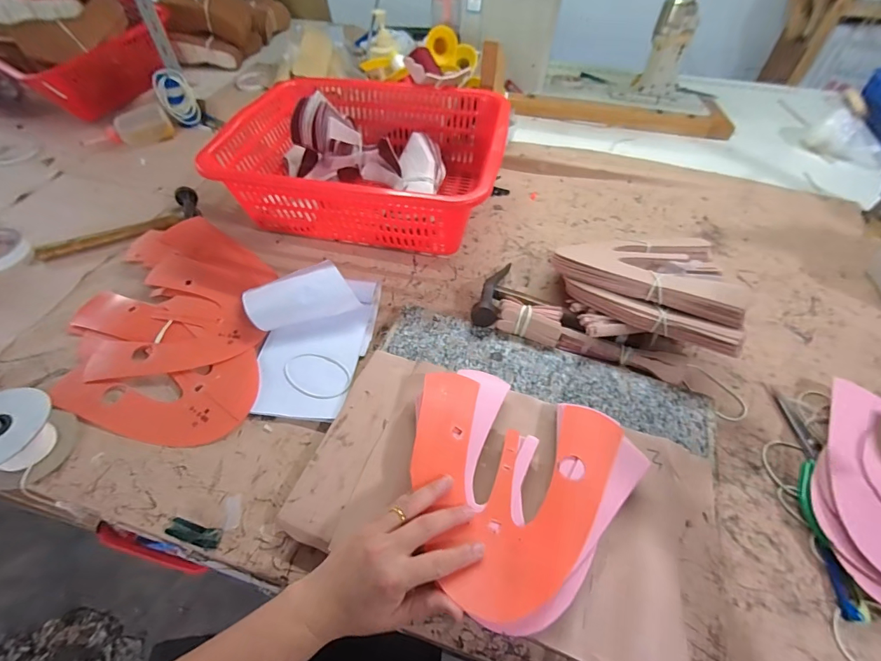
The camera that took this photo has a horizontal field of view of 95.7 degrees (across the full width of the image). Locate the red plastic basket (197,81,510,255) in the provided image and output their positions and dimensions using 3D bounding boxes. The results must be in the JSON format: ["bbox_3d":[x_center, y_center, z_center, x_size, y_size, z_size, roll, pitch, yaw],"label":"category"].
[{"bbox_3d":[-0.114,-0.289,0.673,0.418,0.136,0.310,9,55,5],"label":"red plastic basket"}]

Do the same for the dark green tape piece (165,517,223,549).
[{"bbox_3d":[-0.242,0.198,0.391,0.053,0.013,0.017,11,55,7],"label":"dark green tape piece"}]

